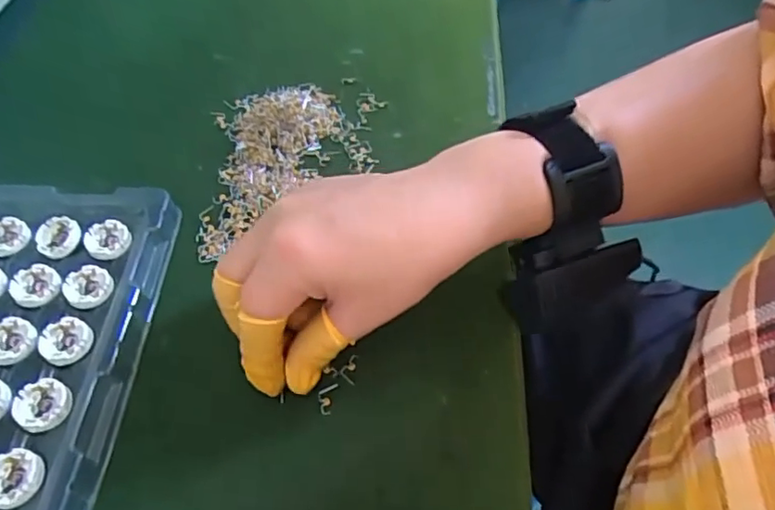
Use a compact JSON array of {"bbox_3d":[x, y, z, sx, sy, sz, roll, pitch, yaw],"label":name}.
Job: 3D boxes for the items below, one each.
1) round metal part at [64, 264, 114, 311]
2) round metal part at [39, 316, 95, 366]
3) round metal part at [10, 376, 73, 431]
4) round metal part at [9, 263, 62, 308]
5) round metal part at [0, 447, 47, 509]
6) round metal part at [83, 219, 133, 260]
[{"bbox_3d":[-0.154,0.016,0.305,0.023,0.004,0.024,-2,53,2],"label":"round metal part"},{"bbox_3d":[-0.154,0.040,0.285,0.024,0.004,0.024,-2,53,2],"label":"round metal part"},{"bbox_3d":[-0.154,0.066,0.266,0.023,0.004,0.024,-2,53,2],"label":"round metal part"},{"bbox_3d":[-0.181,0.015,0.305,0.024,0.004,0.027,-32,57,-19],"label":"round metal part"},{"bbox_3d":[-0.155,0.092,0.247,0.024,0.004,0.023,-2,53,2],"label":"round metal part"},{"bbox_3d":[-0.152,-0.009,0.324,0.023,0.005,0.024,-2,53,2],"label":"round metal part"}]

